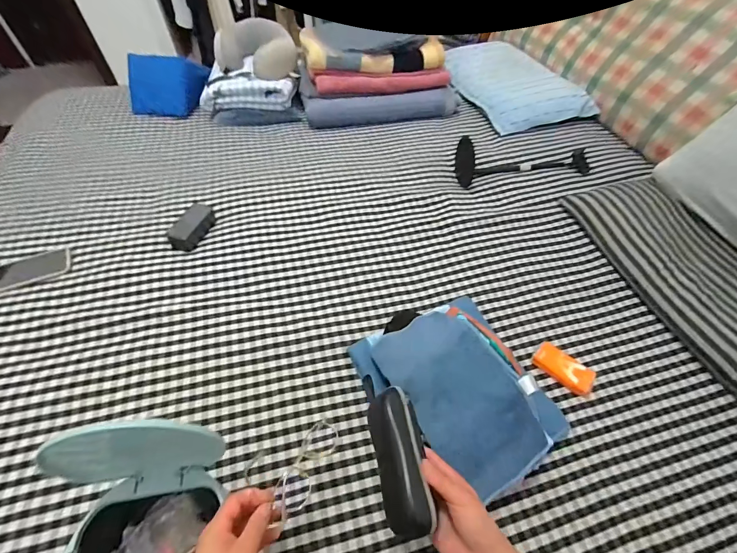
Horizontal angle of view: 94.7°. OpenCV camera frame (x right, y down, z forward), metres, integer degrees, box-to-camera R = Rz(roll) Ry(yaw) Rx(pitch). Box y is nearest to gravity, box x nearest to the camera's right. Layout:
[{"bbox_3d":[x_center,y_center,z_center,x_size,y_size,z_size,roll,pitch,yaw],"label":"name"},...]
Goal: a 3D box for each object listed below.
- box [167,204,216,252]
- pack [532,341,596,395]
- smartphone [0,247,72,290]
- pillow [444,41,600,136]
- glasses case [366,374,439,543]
[{"bbox_3d":[-0.444,-0.121,0.857,0.058,0.049,0.138,17,54,8],"label":"box"},{"bbox_3d":[0.404,0.189,0.699,0.115,0.023,0.062,37,59,21],"label":"pack"},{"bbox_3d":[-0.774,-0.017,0.771,0.170,0.005,0.081,-19,57,-18],"label":"smartphone"},{"bbox_3d":[0.562,-0.774,1.347,0.390,0.088,0.660,-13,54,-12],"label":"pillow"},{"bbox_3d":[0.041,0.215,0.428,0.066,0.050,0.175,-24,59,18],"label":"glasses case"}]

